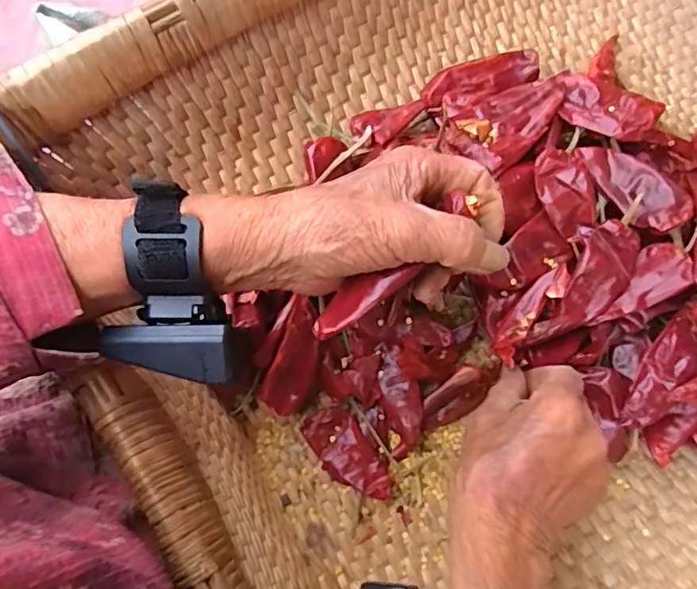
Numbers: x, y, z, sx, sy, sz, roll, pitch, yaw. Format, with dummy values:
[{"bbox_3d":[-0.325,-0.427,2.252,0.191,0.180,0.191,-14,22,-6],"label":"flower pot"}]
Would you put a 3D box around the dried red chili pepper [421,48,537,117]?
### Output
[{"bbox_3d":[0.095,-0.157,0.402,0.084,0.017,0.028,-19,72,-5],"label":"dried red chili pepper"}]

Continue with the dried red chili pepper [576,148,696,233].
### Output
[{"bbox_3d":[0.188,-0.070,0.363,0.034,0.019,0.076,-33,60,-9],"label":"dried red chili pepper"}]

